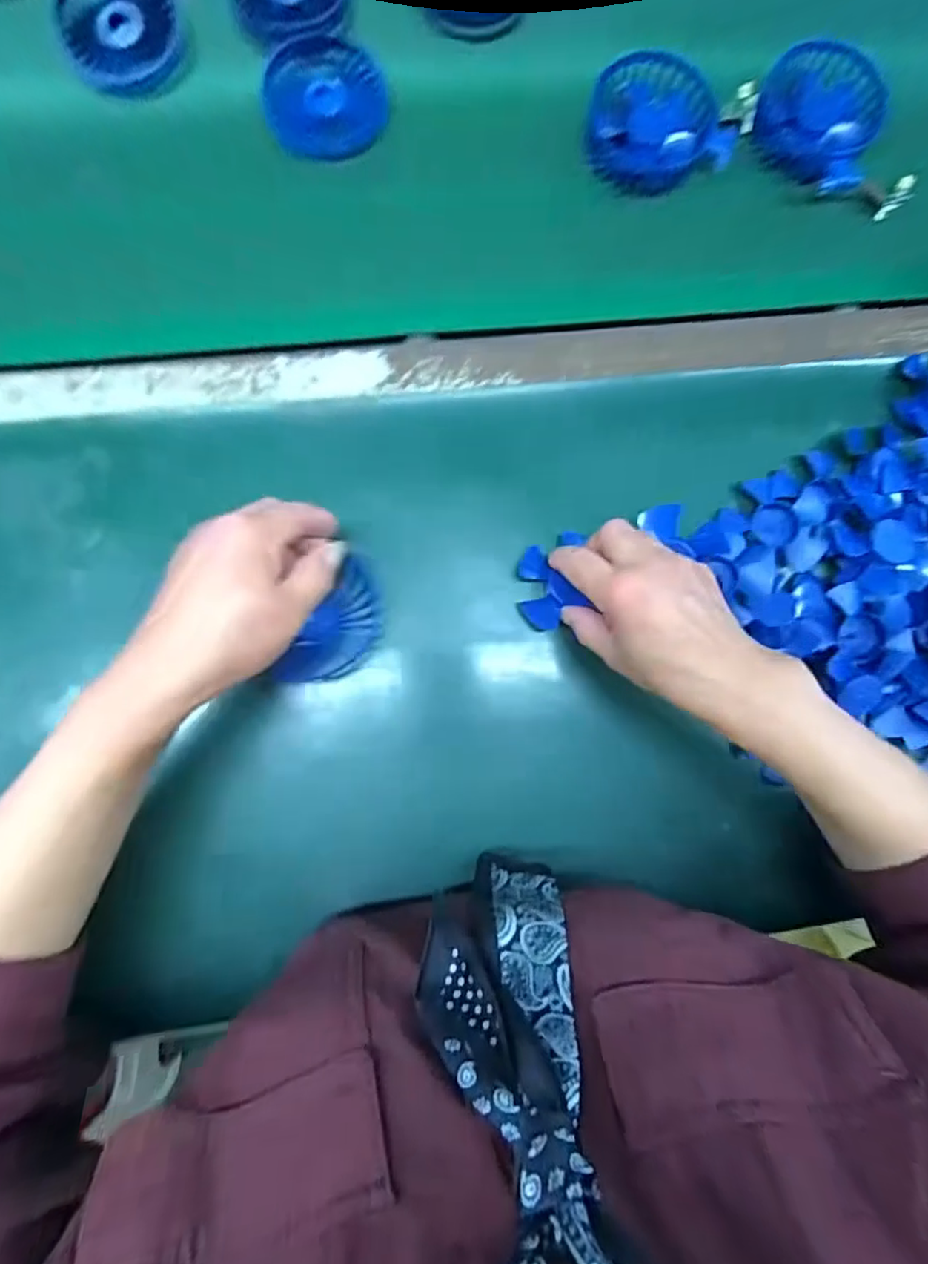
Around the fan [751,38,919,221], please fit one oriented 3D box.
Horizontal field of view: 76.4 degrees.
[{"bbox_3d":[0.279,-0.378,0.449,0.093,0.036,0.128,-45,88,-7],"label":"fan"}]

